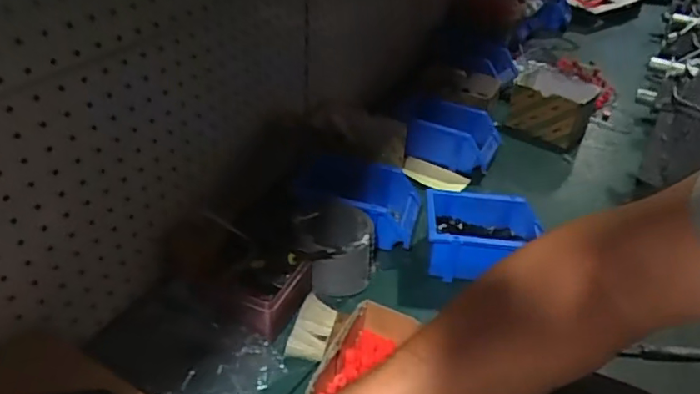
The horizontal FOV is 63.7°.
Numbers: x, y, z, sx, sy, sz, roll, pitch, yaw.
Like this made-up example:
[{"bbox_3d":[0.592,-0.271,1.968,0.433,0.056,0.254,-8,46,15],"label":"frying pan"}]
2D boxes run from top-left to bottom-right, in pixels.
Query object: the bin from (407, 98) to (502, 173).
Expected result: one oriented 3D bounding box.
[{"bbox_3d":[0.190,-0.117,1.040,0.169,0.073,0.141,14,36,15],"label":"bin"}]

